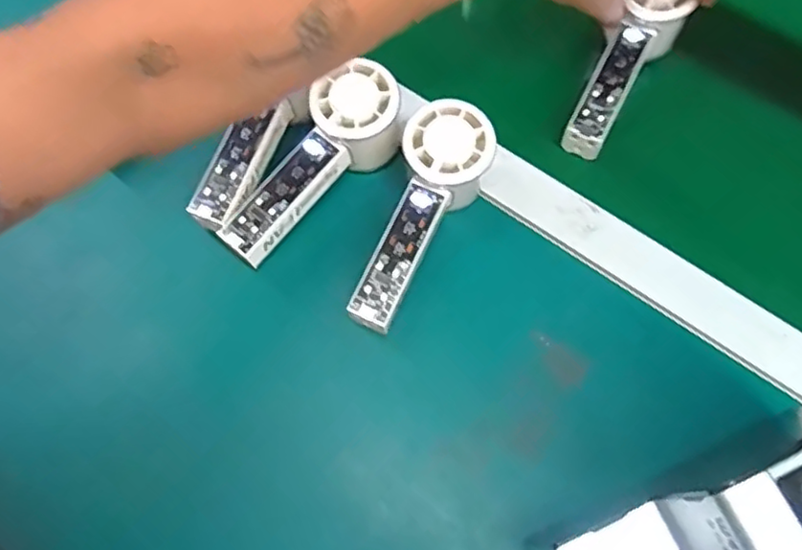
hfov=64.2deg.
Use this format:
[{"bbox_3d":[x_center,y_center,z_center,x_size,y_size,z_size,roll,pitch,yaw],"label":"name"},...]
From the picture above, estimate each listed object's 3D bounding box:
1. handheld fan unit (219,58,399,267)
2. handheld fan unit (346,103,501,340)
[{"bbox_3d":[-0.055,-0.070,0.425,0.053,0.056,0.150,41,88,15],"label":"handheld fan unit"},{"bbox_3d":[0.011,-0.037,0.413,0.055,0.051,0.152,25,83,10],"label":"handheld fan unit"}]

